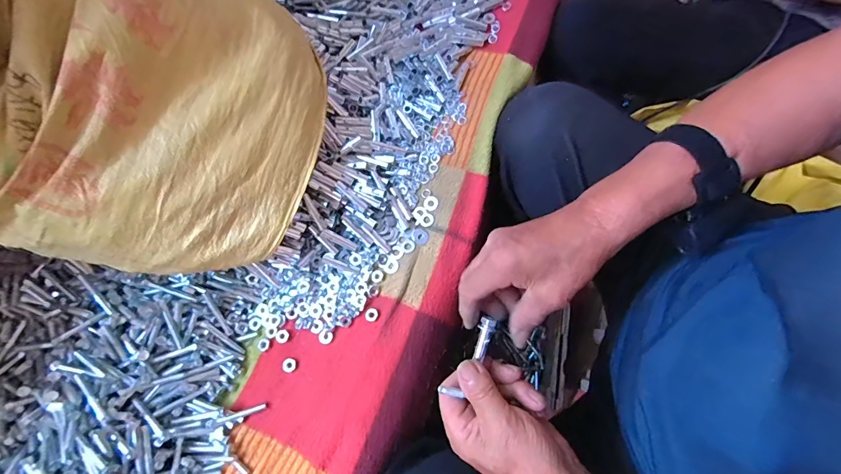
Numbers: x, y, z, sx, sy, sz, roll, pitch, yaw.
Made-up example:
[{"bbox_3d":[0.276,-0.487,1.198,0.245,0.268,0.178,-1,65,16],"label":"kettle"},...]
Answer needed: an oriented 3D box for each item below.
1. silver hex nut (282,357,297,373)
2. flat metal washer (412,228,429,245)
[{"bbox_3d":[-0.147,0.143,0.432,0.015,0.006,0.015,38,79,17],"label":"silver hex nut"},{"bbox_3d":[0.000,0.000,0.460,0.021,0.004,0.018,29,77,15],"label":"flat metal washer"}]

